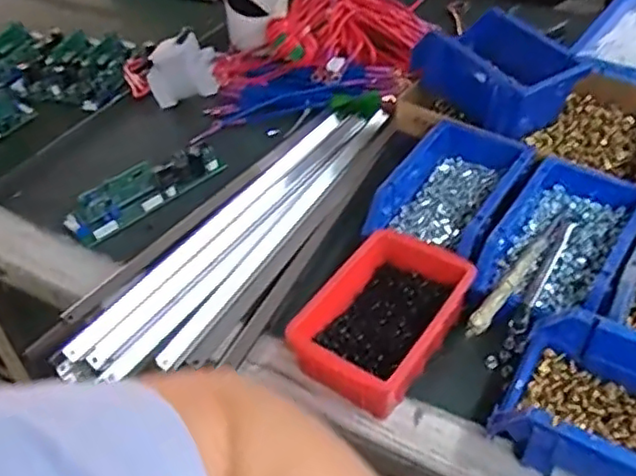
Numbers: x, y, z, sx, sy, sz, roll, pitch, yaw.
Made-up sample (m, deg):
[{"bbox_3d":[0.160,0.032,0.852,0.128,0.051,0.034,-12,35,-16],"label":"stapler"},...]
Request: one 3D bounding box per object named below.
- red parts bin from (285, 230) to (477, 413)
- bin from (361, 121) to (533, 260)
[{"bbox_3d":[0.054,0.065,0.532,0.097,0.050,0.146,26,53,27],"label":"red parts bin"},{"bbox_3d":[0.129,-0.045,0.617,0.106,0.049,0.165,22,51,24],"label":"bin"}]

